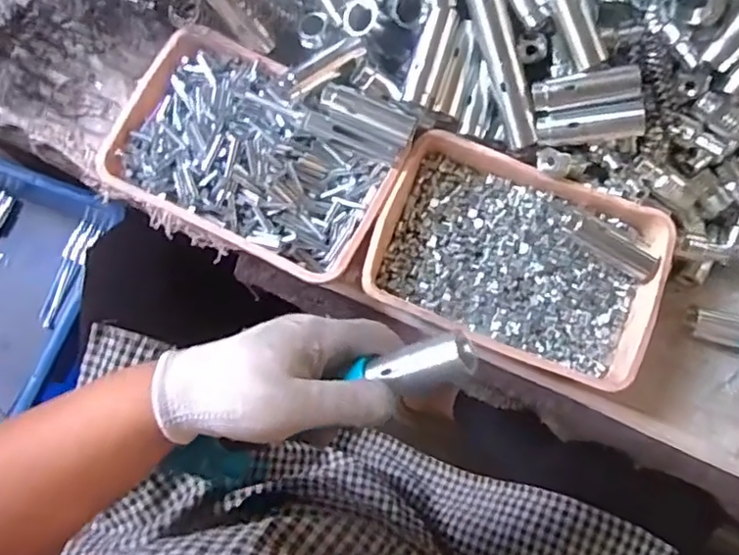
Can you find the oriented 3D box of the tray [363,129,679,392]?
[{"bbox_3d":[0.108,-0.016,0.442,0.199,0.036,0.135,22,80,3],"label":"tray"}]

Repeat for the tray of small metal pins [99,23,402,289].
[{"bbox_3d":[-0.086,-0.091,0.447,0.195,0.033,0.130,27,80,4],"label":"tray of small metal pins"}]

